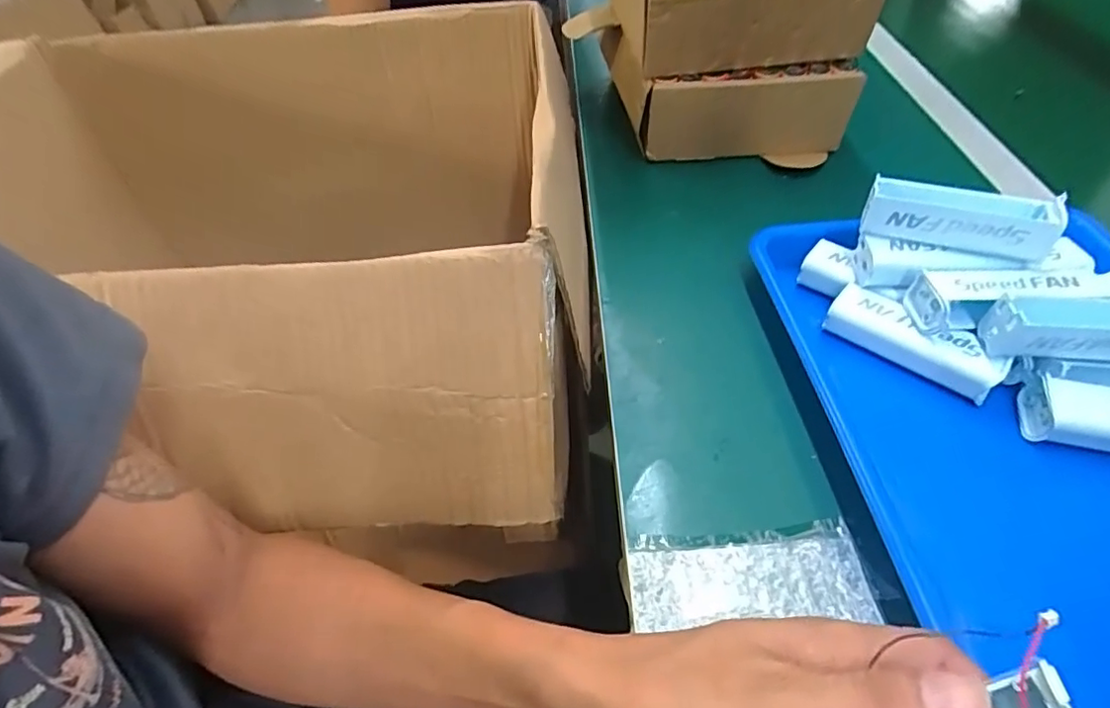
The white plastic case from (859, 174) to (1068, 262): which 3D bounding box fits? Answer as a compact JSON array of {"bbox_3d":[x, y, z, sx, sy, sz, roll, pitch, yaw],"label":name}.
[{"bbox_3d":[0.249,-0.086,0.354,0.100,0.038,0.024,18,53,17],"label":"white plastic case"}]

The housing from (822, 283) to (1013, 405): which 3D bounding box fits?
[{"bbox_3d":[0.225,-0.009,0.360,0.098,0.024,0.028,33,59,27],"label":"housing"}]

